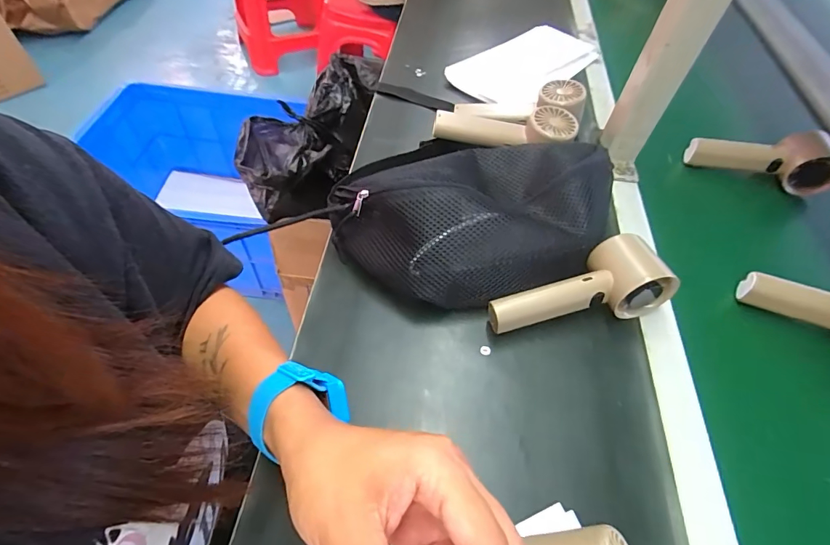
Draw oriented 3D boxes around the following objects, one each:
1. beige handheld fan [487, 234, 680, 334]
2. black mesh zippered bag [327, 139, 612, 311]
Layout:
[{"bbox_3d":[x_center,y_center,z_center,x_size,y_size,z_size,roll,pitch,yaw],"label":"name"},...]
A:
[{"bbox_3d":[0.143,0.011,0.383,0.158,0.066,0.055,-5,55,-8],"label":"beige handheld fan"},{"bbox_3d":[0.055,-0.051,0.411,0.258,0.086,0.162,-12,56,-12],"label":"black mesh zippered bag"}]

